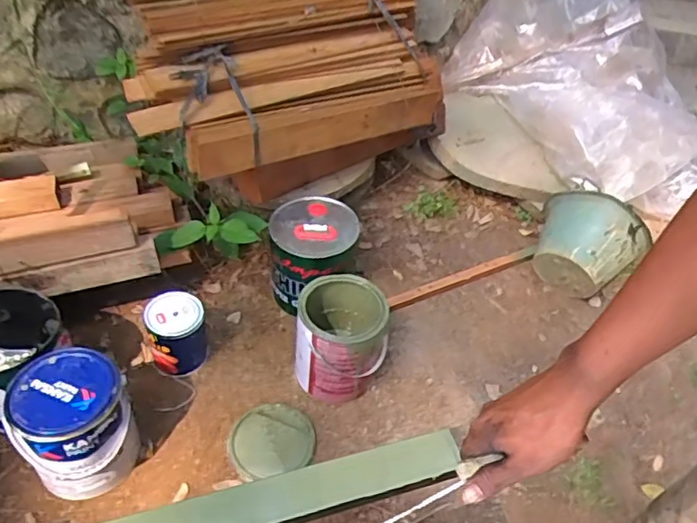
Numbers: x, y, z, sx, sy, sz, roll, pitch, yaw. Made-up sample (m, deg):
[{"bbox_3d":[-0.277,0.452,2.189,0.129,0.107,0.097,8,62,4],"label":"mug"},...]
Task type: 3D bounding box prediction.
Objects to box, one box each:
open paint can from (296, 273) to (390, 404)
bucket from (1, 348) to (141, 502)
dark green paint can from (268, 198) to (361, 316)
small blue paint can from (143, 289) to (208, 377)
[{"bbox_3d":[-0.017,0.148,1.104,0.159,0.196,0.165,3,44,-3],"label":"open paint can"},{"bbox_3d":[-0.437,0.268,0.936,0.157,0.192,0.156,3,44,-3],"label":"bucket"},{"bbox_3d":[-0.076,0.000,1.251,0.176,0.196,0.186,3,42,-3],"label":"dark green paint can"},{"bbox_3d":[-0.331,0.141,1.119,0.107,0.136,0.107,-10,46,-15],"label":"small blue paint can"}]

